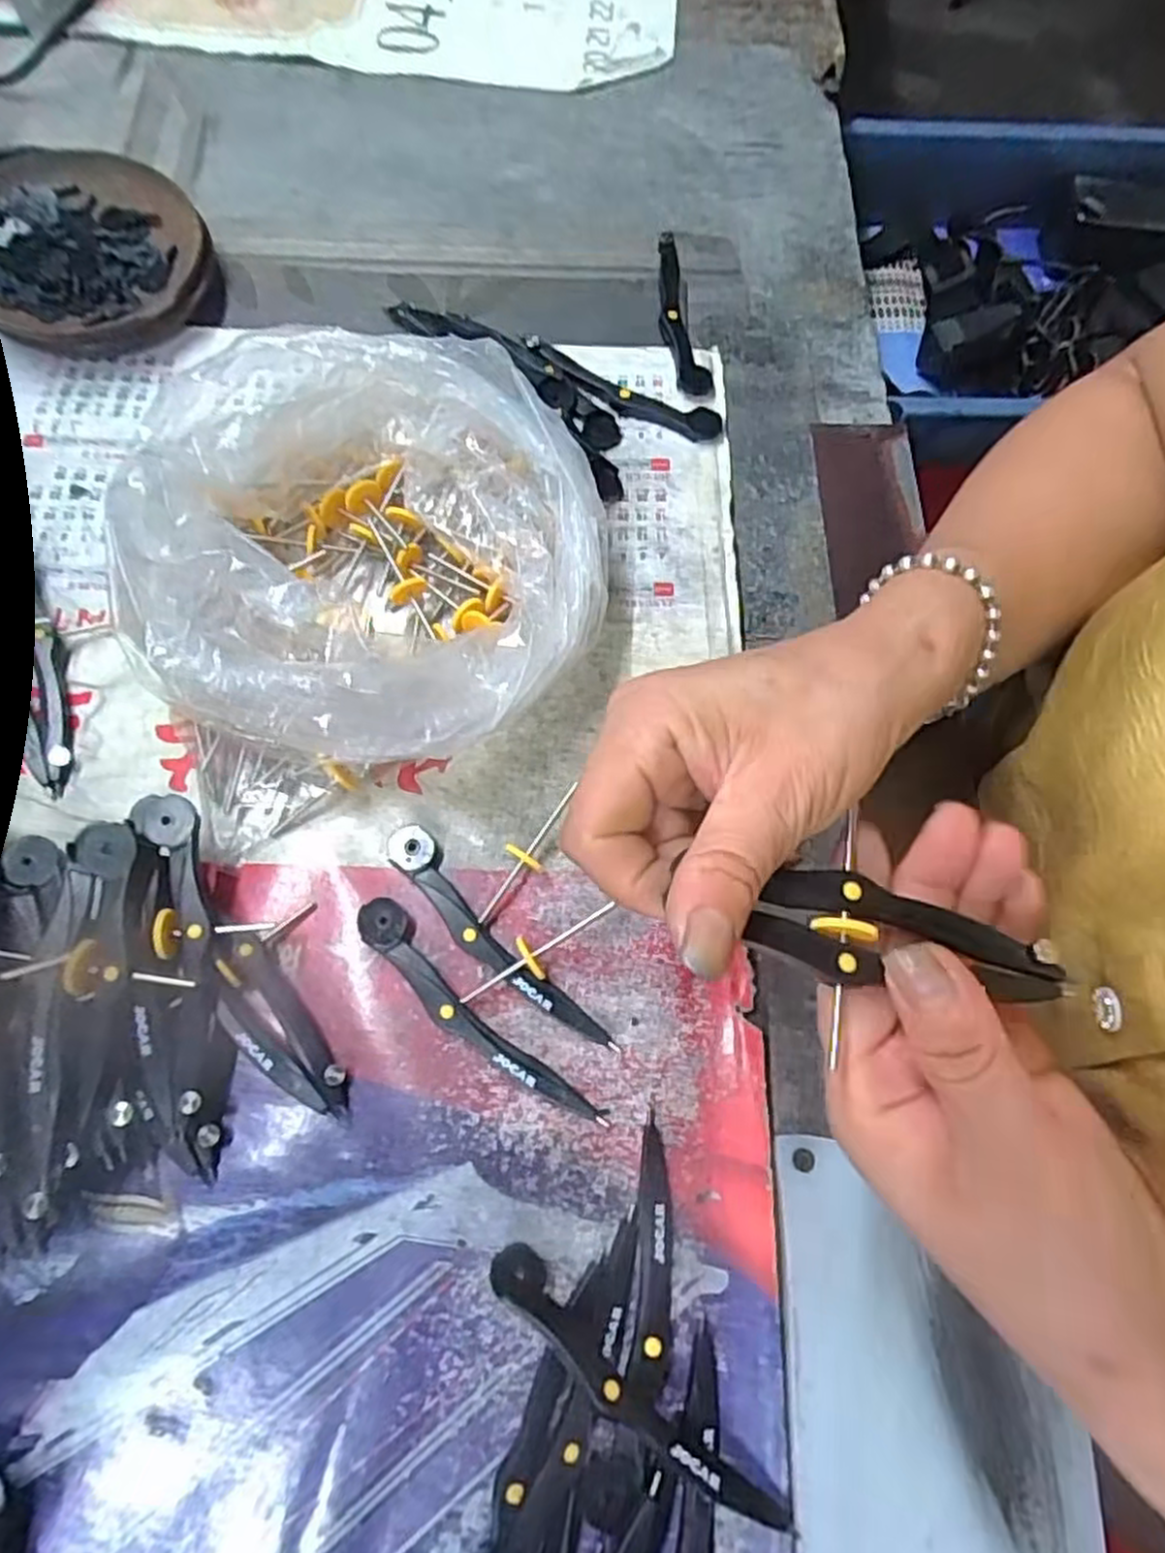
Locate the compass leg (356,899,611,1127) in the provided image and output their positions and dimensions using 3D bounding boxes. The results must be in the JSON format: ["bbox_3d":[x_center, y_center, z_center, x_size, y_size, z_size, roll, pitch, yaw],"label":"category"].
[{"bbox_3d":[-0.040,0.089,0.285,0.116,0.008,0.019,42,74,12],"label":"compass leg"}]

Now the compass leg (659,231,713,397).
[{"bbox_3d":[0.049,-0.244,0.407,0.020,0.006,0.111,-8,71,-5],"label":"compass leg"}]

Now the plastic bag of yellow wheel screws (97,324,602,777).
[{"bbox_3d":[-0.080,-0.085,0.307,0.168,0.074,0.163,-3,70,-3],"label":"plastic bag of yellow wheel screws"}]

